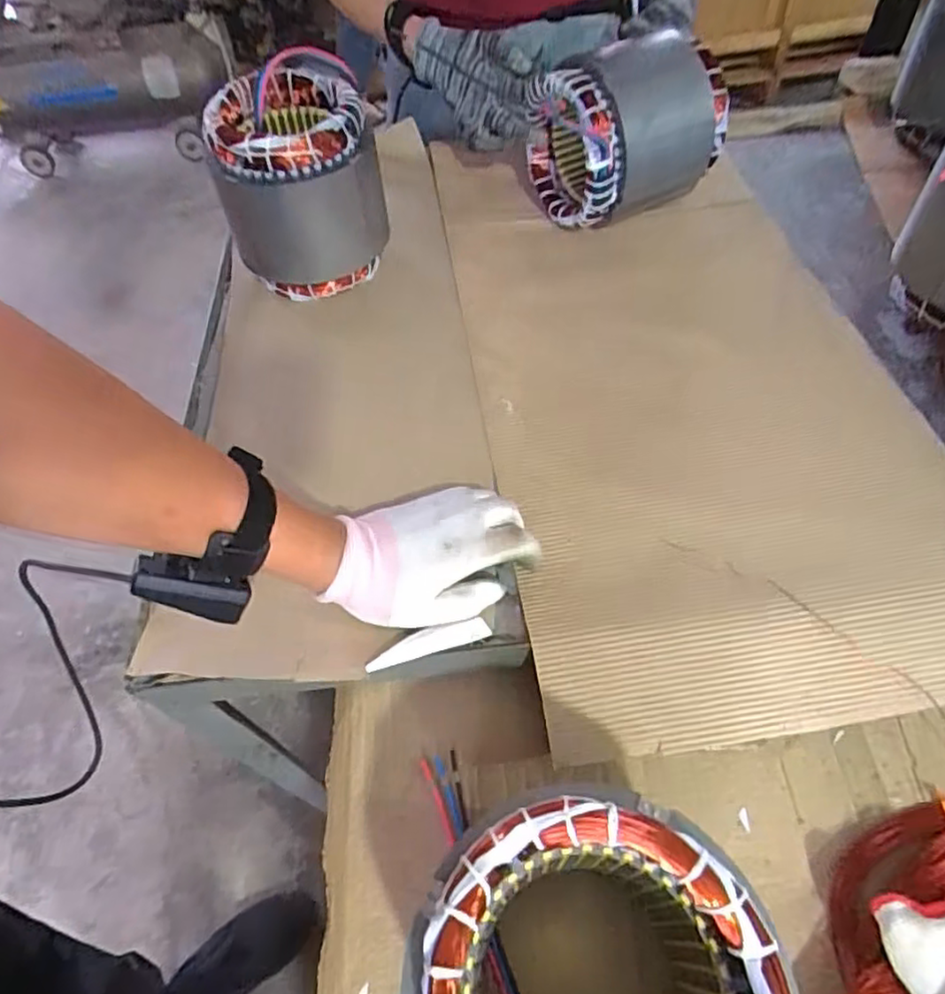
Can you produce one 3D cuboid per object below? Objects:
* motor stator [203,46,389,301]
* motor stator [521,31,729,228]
[{"bbox_3d":[-0.165,-0.312,0.629,0.141,0.157,0.149,-9,55,-1],"label":"motor stator"},{"bbox_3d":[0.160,-0.377,0.671,0.158,0.138,0.158,-22,56,-10],"label":"motor stator"}]

